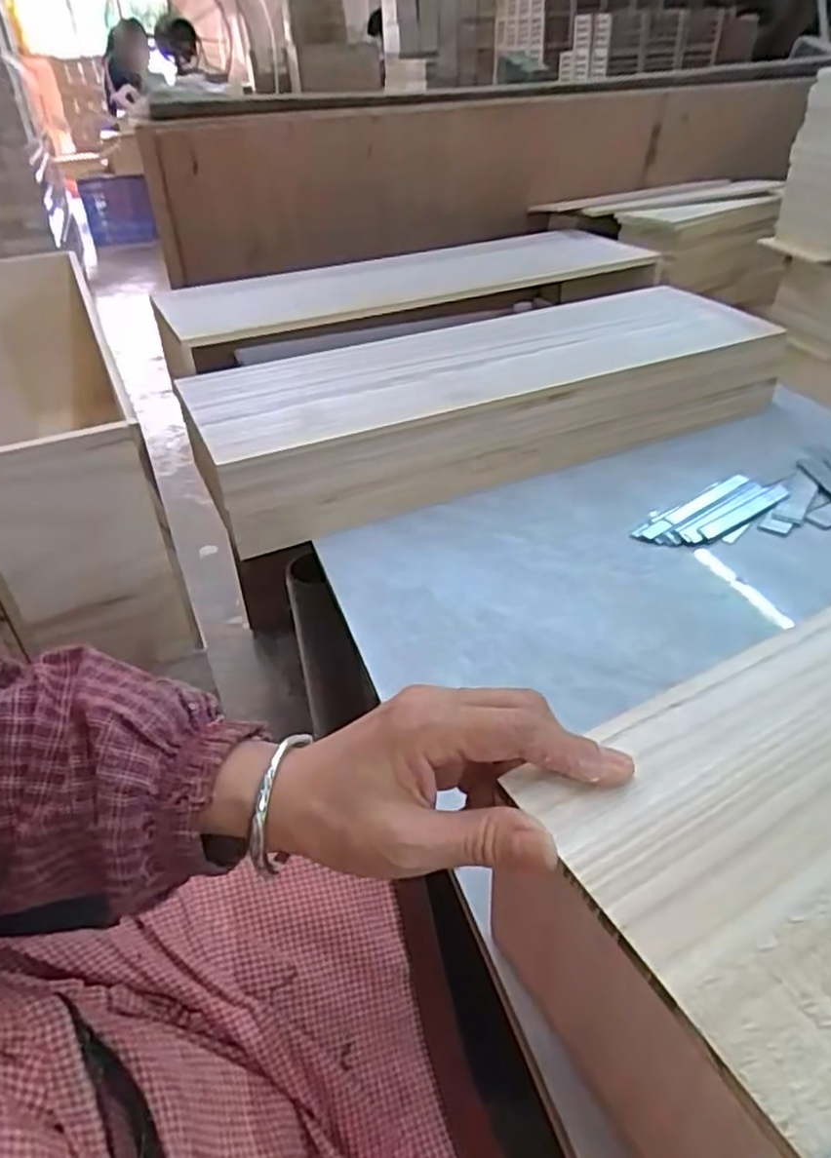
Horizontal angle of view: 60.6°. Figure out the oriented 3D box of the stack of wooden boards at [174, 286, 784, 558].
[{"bbox_3d":[0.072,-0.188,0.744,0.611,0.099,0.223,-19,39,-20],"label":"stack of wooden boards"}]

